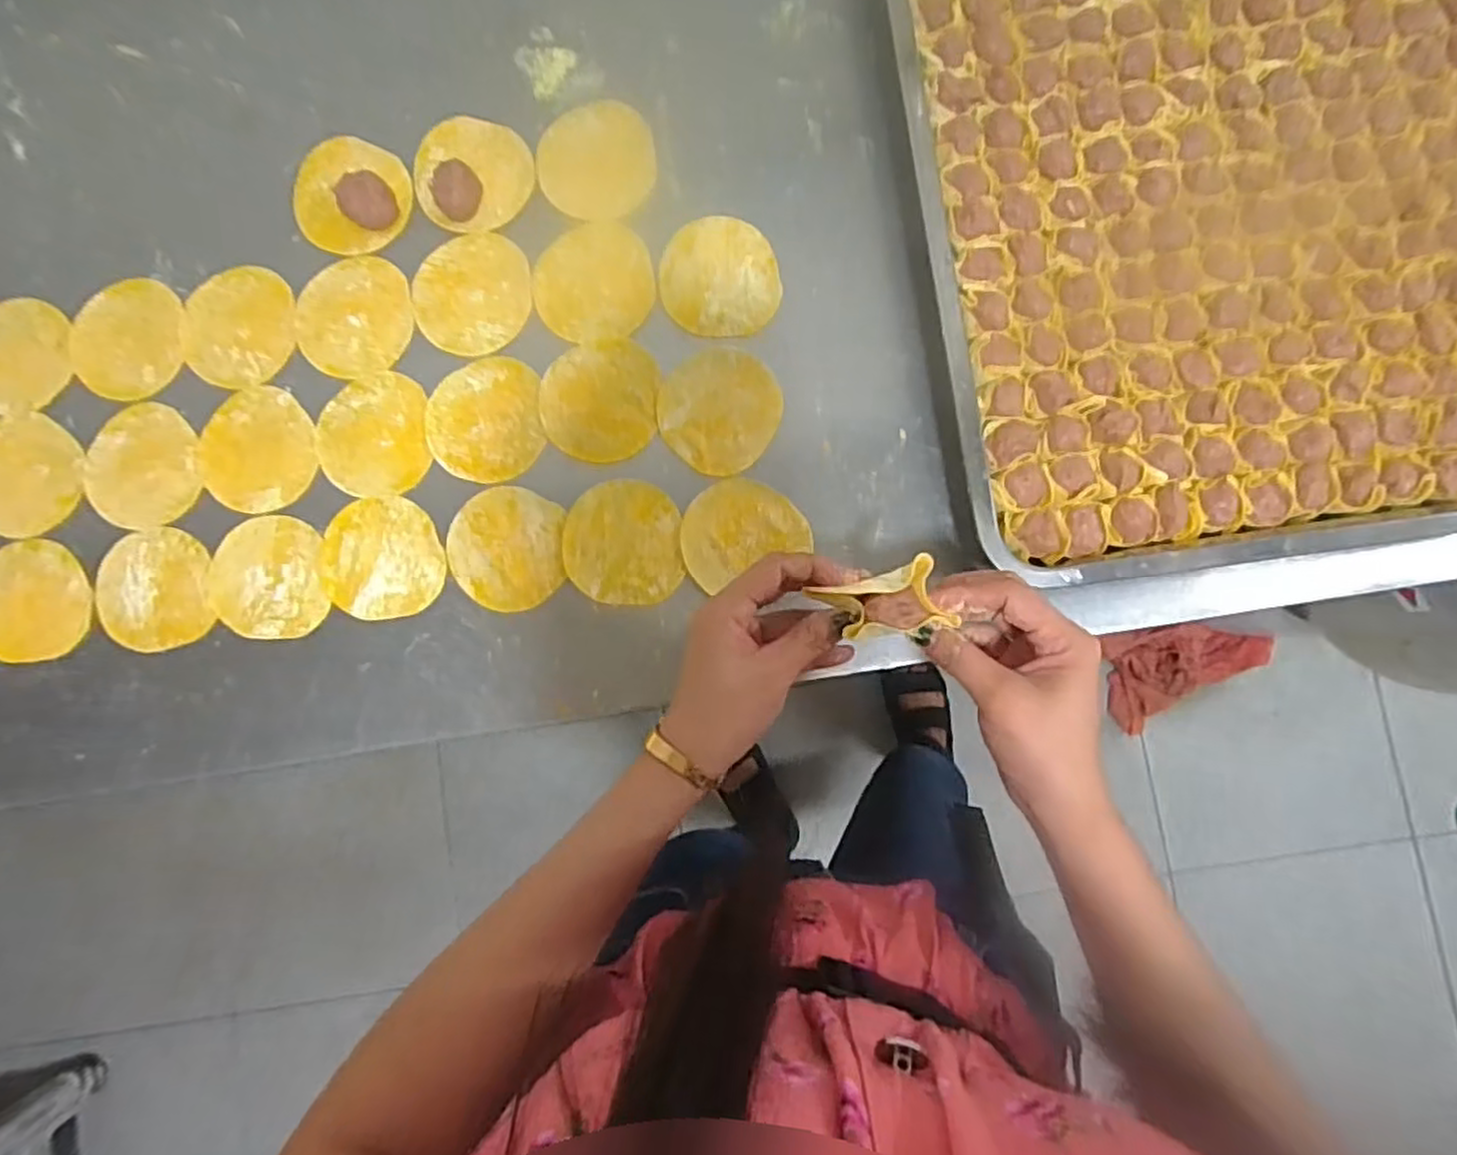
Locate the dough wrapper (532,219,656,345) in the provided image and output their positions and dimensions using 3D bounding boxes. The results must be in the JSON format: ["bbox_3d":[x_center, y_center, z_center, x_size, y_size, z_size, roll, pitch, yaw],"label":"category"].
[{"bbox_3d":[-0.091,-0.202,0.497,0.079,0.004,0.080,-7,86,1],"label":"dough wrapper"}]

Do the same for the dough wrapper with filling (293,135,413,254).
[{"bbox_3d":[-0.266,-0.269,0.510,0.084,0.012,0.079,0,86,1],"label":"dough wrapper with filling"}]

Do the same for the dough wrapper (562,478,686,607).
[{"bbox_3d":[-0.069,-0.023,0.482,0.076,0.004,0.081,-5,86,1],"label":"dough wrapper"}]

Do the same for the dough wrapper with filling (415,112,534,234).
[{"bbox_3d":[-0.179,-0.282,0.506,0.078,0.012,0.084,0,86,1],"label":"dough wrapper with filling"}]

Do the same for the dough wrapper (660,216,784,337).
[{"bbox_3d":[-0.006,-0.204,0.495,0.077,0.004,0.081,-9,86,1],"label":"dough wrapper"}]

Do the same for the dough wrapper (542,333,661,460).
[{"bbox_3d":[-0.087,-0.120,0.490,0.077,0.004,0.082,4,86,1],"label":"dough wrapper"}]

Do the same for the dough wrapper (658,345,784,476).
[{"bbox_3d":[-0.006,-0.113,0.487,0.081,0.004,0.079,0,86,1],"label":"dough wrapper"}]

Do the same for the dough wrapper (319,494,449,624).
[{"bbox_3d":[-0.231,-0.014,0.490,0.077,0.004,0.081,-13,84,-2],"label":"dough wrapper"}]

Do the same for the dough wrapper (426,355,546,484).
[{"bbox_3d":[-0.164,-0.107,0.495,0.075,0.004,0.083,-5,86,1],"label":"dough wrapper"}]

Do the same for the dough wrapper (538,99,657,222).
[{"bbox_3d":[-0.091,-0.289,0.506,0.079,0.004,0.088,-1,82,2],"label":"dough wrapper"}]

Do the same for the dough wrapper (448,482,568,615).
[{"bbox_3d":[-0.147,-0.019,0.485,0.076,0.004,0.080,-1,86,1],"label":"dough wrapper"}]

